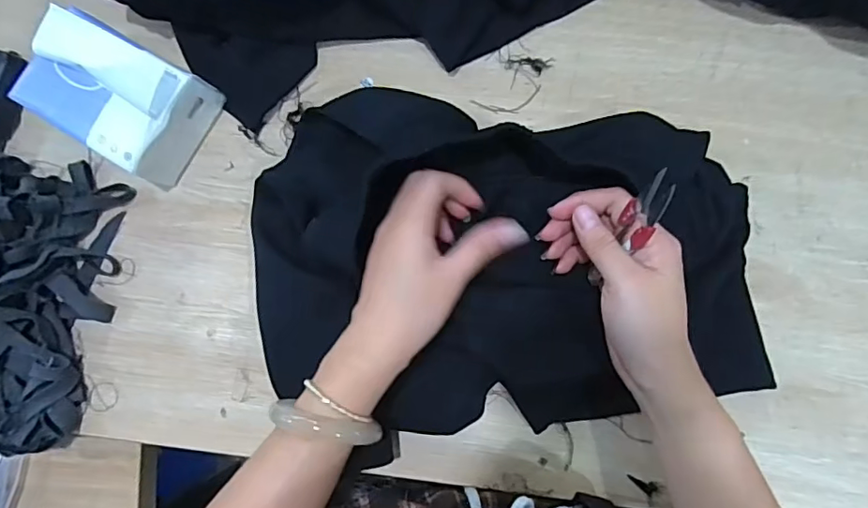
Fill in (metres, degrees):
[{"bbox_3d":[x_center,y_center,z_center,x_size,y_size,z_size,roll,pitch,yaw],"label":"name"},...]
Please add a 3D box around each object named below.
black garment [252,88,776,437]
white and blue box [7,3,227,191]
[{"bbox_3d":[0.044,0.009,0.365,0.358,0.059,0.224,6,84,6],"label":"black garment"},{"bbox_3d":[-0.245,-0.121,0.409,0.120,0.077,0.084,29,87,7],"label":"white and blue box"}]

